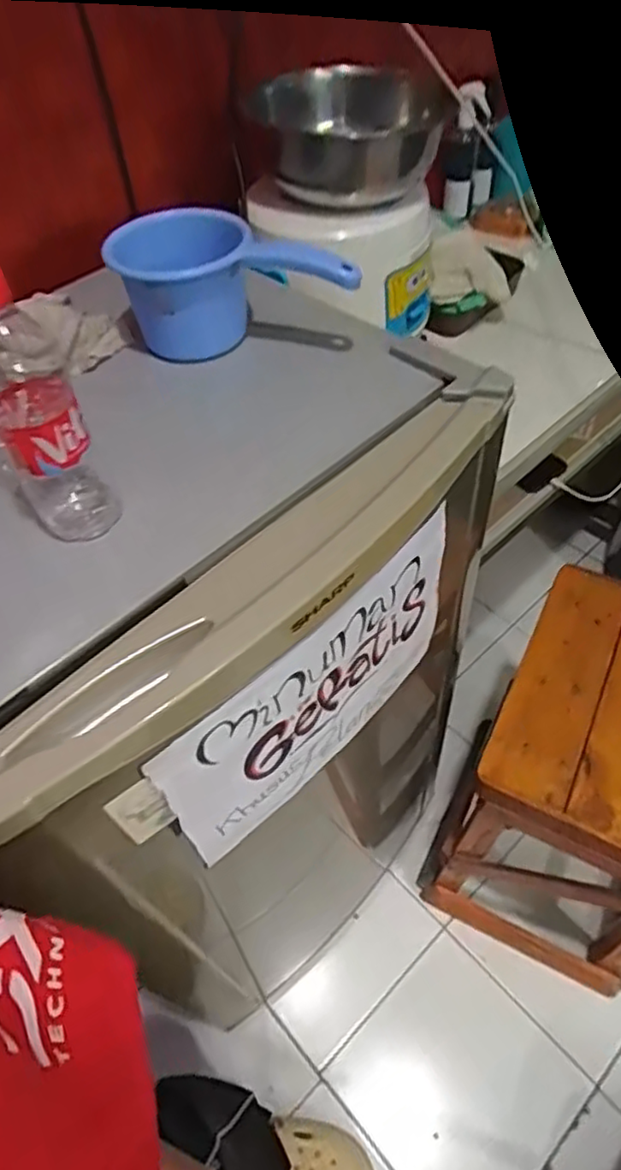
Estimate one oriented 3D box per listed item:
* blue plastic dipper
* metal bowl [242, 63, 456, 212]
[{"bbox_3d":[-0.066,-0.256,0.574,0.202,0.092,0.105,-3,52,2],"label":"blue plastic dipper"},{"bbox_3d":[0.030,-0.484,0.713,0.174,0.075,0.166,-21,54,-11],"label":"metal bowl"}]

